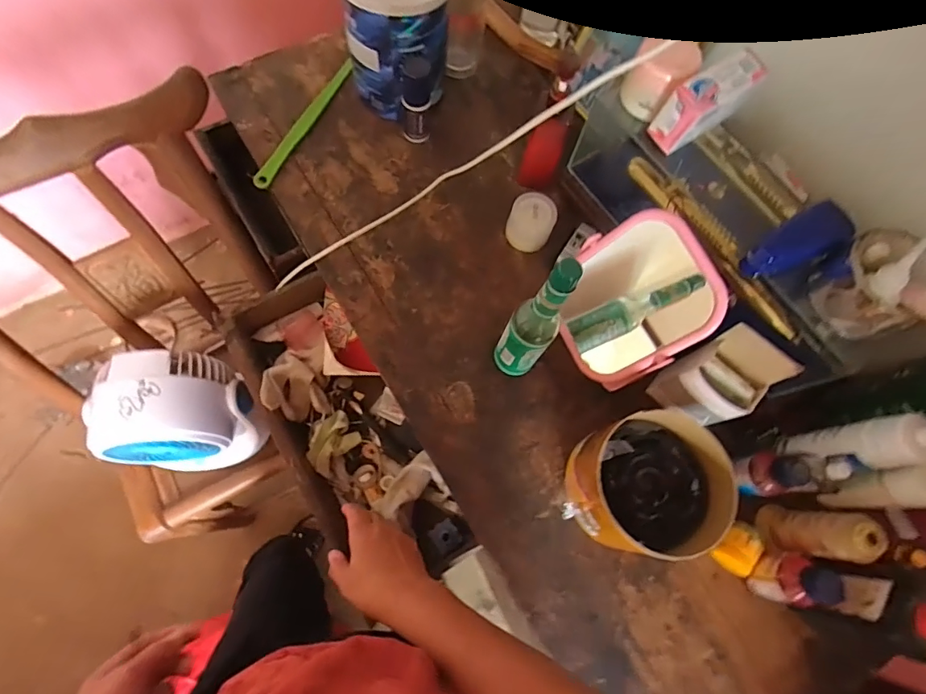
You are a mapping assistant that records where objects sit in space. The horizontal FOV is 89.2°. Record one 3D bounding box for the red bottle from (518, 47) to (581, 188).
[{"bbox_3d":[0.107,-0.269,0.585,0.049,0.179,0.042,13,72,2],"label":"red bottle"}]

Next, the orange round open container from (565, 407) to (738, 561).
[{"bbox_3d":[0.190,0.145,0.501,0.139,0.108,0.135,1,72,-2],"label":"orange round open container"}]

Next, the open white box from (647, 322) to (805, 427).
[{"bbox_3d":[0.277,0.038,0.523,0.078,0.143,0.064,41,74,8],"label":"open white box"}]

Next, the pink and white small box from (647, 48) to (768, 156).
[{"bbox_3d":[0.245,-0.248,0.474,0.097,0.062,0.046,-30,77,-13],"label":"pink and white small box"}]

